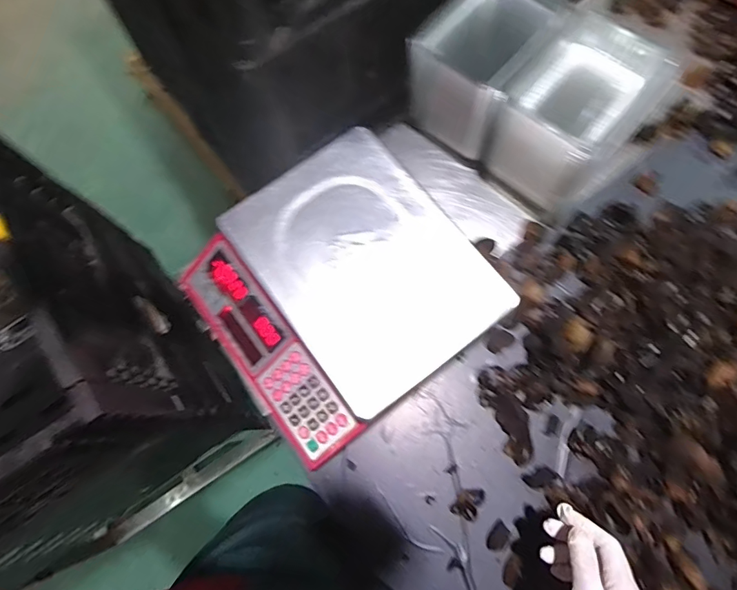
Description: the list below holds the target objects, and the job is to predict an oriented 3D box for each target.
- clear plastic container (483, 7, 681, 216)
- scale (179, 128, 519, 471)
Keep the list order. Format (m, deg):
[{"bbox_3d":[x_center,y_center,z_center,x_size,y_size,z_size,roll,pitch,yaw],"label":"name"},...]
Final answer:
[{"bbox_3d":[0.257,-0.226,0.585,0.148,0.142,0.177,42,79,10],"label":"clear plastic container"},{"bbox_3d":[-0.039,-0.005,0.551,0.307,0.092,0.293,-36,78,-9],"label":"scale"}]

